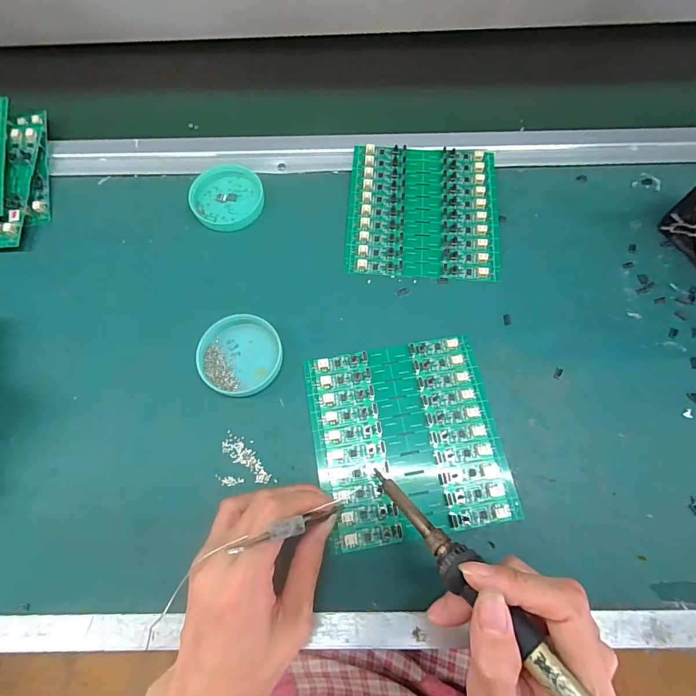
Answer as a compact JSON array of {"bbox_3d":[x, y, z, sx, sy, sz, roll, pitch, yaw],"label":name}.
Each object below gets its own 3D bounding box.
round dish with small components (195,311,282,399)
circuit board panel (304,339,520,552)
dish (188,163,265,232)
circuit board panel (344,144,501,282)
[{"bbox_3d":[-0.085,0.004,0.308,0.063,0.015,0.064,0,70,1],"label":"round dish with small components"},{"bbox_3d":[0.044,0.065,0.290,0.132,0.005,0.137,-10,70,-2],"label":"circuit board panel"},{"bbox_3d":[-0.113,-0.142,0.365,0.065,0.012,0.066,0,70,1],"label":"dish"},{"bbox_3d":[0.069,-0.127,0.359,0.134,0.010,0.136,4,70,3],"label":"circuit board panel"}]

